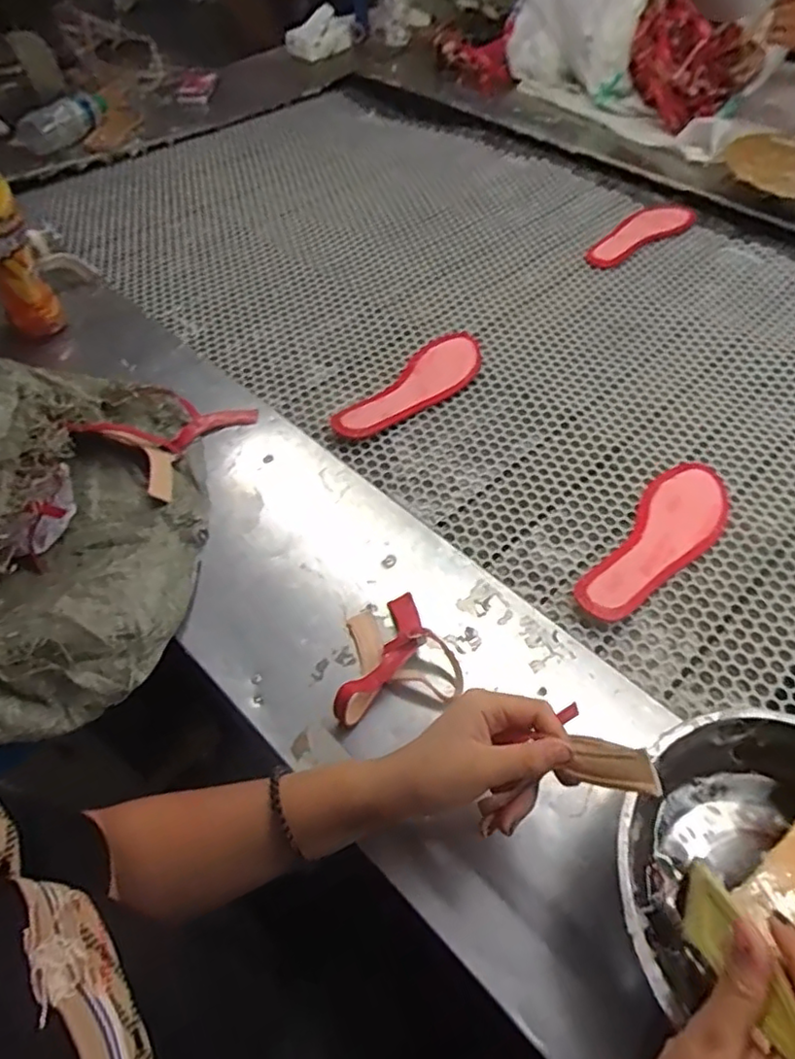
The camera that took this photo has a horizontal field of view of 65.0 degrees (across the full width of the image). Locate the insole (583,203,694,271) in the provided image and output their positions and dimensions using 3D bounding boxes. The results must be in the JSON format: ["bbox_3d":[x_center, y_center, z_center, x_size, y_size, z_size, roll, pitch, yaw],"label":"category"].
[{"bbox_3d":[0.399,-0.477,1.002,0.077,0.009,0.243,37,62,25],"label":"insole"}]

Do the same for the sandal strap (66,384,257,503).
[{"bbox_3d":[-0.236,-0.109,0.657,0.117,0.053,0.164,26,58,20],"label":"sandal strap"}]

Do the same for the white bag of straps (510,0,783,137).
[{"bbox_3d":[0.440,-0.998,1.241,0.304,0.246,0.529,-29,57,-19],"label":"white bag of straps"}]

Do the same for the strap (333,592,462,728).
[{"bbox_3d":[-0.010,0.100,0.513,0.102,0.031,0.102,-16,54,-11],"label":"strap"}]

